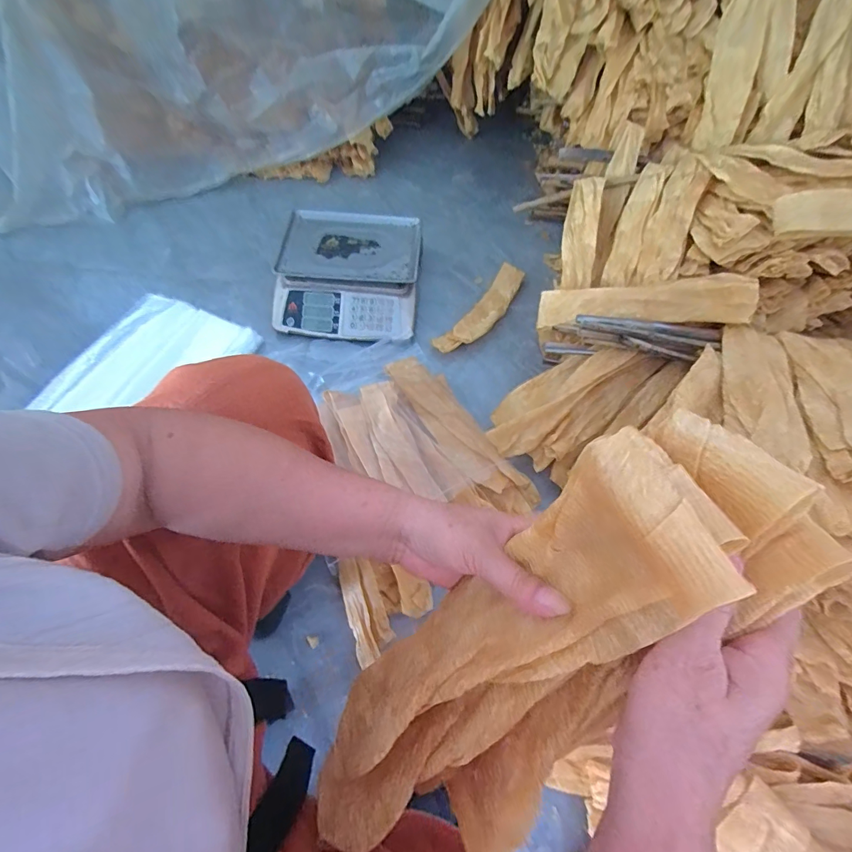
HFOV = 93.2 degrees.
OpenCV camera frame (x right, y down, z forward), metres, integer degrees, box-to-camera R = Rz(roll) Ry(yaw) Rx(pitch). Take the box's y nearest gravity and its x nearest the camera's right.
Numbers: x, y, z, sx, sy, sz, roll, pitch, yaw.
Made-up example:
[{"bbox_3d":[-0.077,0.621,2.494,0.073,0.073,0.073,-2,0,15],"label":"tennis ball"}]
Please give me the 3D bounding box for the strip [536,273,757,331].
[{"bbox_3d":[0.383,-0.226,0.749,0.352,0.018,0.079,8,91,37],"label":"strip"}]

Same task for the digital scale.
[{"bbox_3d":[-0.192,-0.384,1.022,0.352,0.110,0.355,1,61,-2],"label":"digital scale"}]

